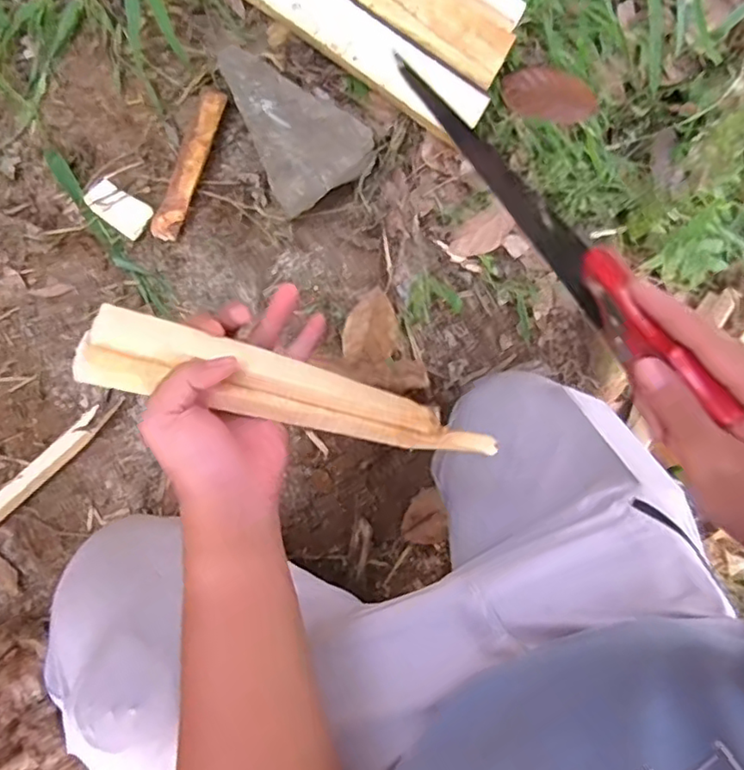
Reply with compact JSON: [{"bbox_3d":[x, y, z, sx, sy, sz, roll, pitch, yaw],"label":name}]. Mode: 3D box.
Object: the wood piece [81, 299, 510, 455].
[{"bbox_3d":[-0.045,0.009,0.435,0.295,0.022,0.047,16,75,-17],"label":"wood piece"}]

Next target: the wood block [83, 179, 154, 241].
[{"bbox_3d":[-0.282,-0.197,0.686,0.068,0.004,0.040,36,89,-9],"label":"wood block"}]

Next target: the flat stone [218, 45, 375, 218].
[{"bbox_3d":[-0.080,-0.282,0.655,0.118,0.048,0.168,-29,101,0],"label":"flat stone"}]

